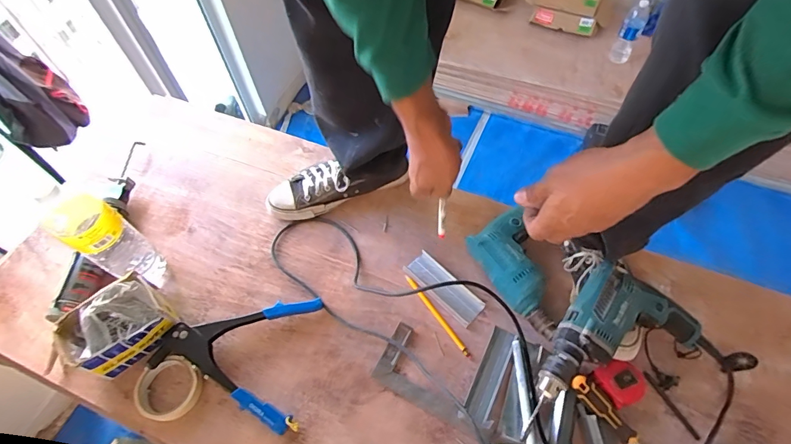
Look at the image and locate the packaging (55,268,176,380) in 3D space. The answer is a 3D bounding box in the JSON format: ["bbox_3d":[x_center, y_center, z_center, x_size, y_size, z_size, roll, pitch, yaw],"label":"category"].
[{"bbox_3d":[-0.433,0.168,0.652,0.136,0.098,0.091,-40,67,-20],"label":"packaging"}]

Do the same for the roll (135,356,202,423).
[{"bbox_3d":[-0.347,0.255,0.634,0.087,0.039,0.089,0,60,0],"label":"roll"}]

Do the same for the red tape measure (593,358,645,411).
[{"bbox_3d":[0.334,0.245,0.626,0.062,0.039,0.064,-23,61,-12],"label":"red tape measure"}]

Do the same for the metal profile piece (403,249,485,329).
[{"bbox_3d":[0.086,0.114,0.730,0.055,0.026,0.148,-40,67,-20],"label":"metal profile piece"}]

